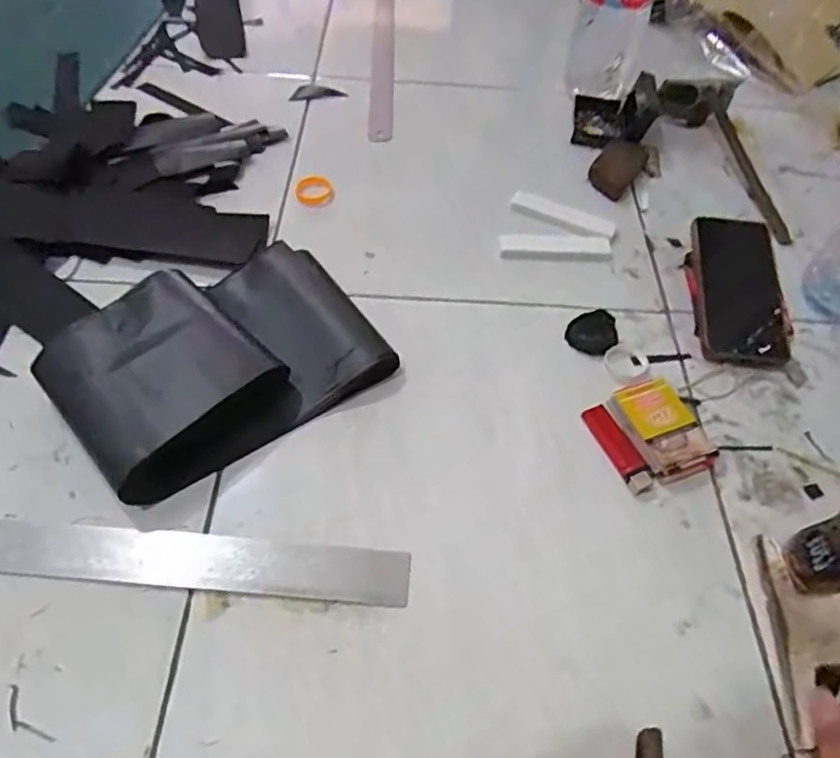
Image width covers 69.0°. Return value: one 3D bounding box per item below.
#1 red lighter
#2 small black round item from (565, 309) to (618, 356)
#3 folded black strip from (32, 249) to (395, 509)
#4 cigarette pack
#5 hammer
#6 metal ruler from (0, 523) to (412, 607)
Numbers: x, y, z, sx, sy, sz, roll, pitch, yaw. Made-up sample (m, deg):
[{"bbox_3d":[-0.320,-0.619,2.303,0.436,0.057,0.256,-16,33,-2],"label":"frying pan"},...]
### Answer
[{"bbox_3d":[0.164,0.056,0.507,0.025,0.007,0.080,-18,59,-16],"label":"red lighter"},{"bbox_3d":[0.166,-0.048,0.582,0.044,0.006,0.060,23,57,12],"label":"small black round item"},{"bbox_3d":[-0.168,-0.021,0.514,0.243,0.053,0.167,-29,62,-22],"label":"folded black strip"},{"bbox_3d":[0.201,0.041,0.513,0.058,0.020,0.087,-16,58,-14],"label":"cigarette pack"},{"bbox_3d":[0.364,-0.268,0.725,0.107,0.042,0.261,-1,56,-5],"label":"hammer"},{"bbox_3d":[-0.320,0.118,0.439,0.622,0.007,0.038,5,56,0],"label":"metal ruler"}]

